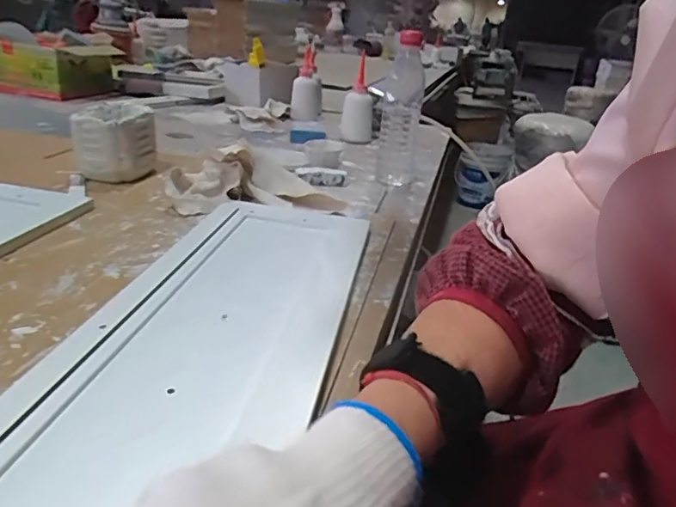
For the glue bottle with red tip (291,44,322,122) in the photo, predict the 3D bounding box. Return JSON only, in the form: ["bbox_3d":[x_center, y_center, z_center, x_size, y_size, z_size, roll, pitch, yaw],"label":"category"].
[{"bbox_3d":[-0.069,-0.408,1.284,0.065,0.141,0.080,6,25,-1],"label":"glue bottle with red tip"}]

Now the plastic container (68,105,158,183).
[{"bbox_3d":[-0.303,-0.147,0.738,0.076,0.088,0.116,10,25,8],"label":"plastic container"}]

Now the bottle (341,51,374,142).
[{"bbox_3d":[0.043,-0.314,1.090,0.066,0.155,0.061,5,23,0],"label":"bottle"}]

